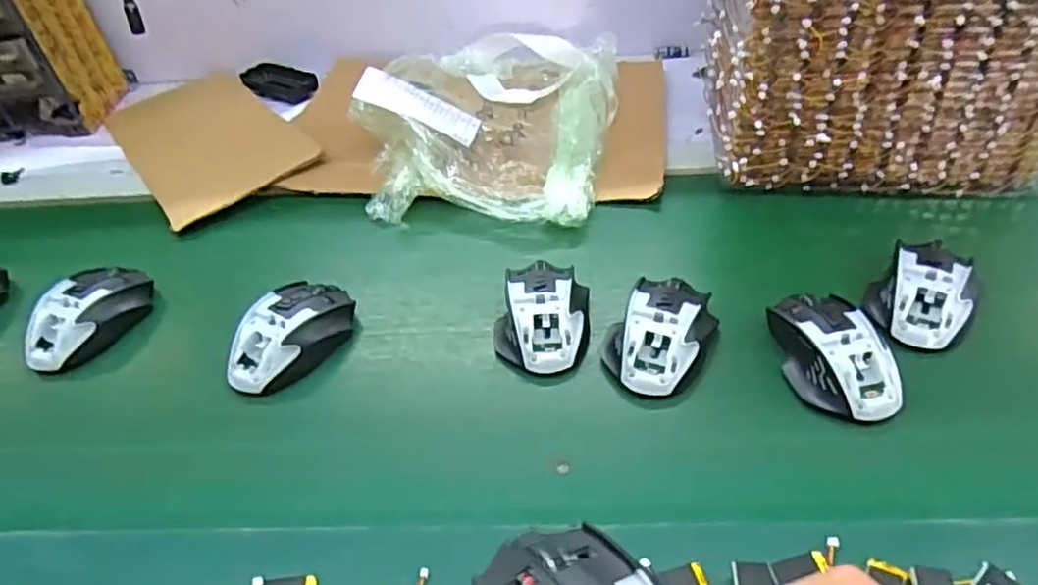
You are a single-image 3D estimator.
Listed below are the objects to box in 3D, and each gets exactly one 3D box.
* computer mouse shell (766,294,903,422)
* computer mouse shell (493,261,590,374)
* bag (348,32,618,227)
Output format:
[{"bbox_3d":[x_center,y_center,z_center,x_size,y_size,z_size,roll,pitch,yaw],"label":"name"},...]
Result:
[{"bbox_3d":[0.230,0.041,0.504,0.067,0.032,0.105,-5,43,-1],"label":"computer mouse shell"},{"bbox_3d":[0.018,0.015,0.558,0.076,0.034,0.106,1,43,5],"label":"computer mouse shell"},{"bbox_3d":[-0.040,-0.219,0.781,0.285,0.085,0.359,5,44,8],"label":"bag"}]

